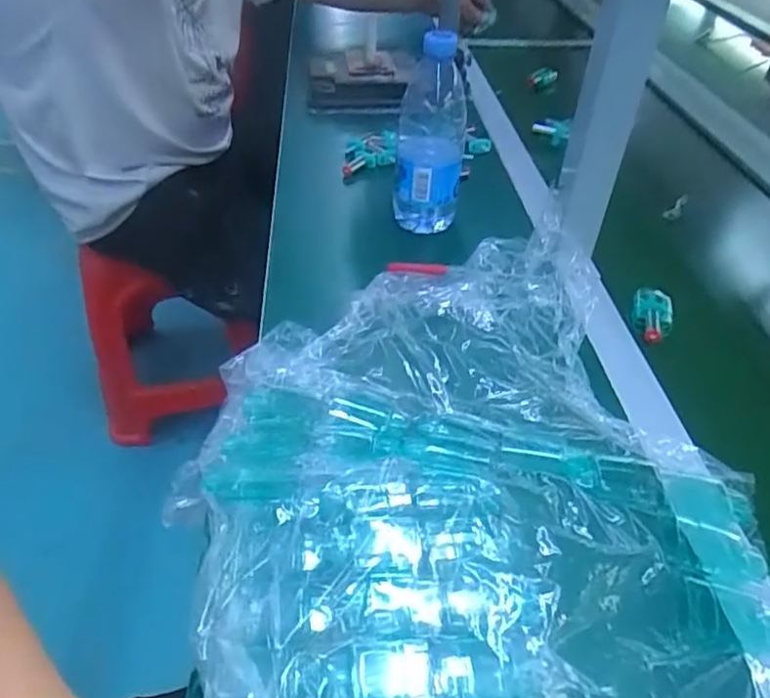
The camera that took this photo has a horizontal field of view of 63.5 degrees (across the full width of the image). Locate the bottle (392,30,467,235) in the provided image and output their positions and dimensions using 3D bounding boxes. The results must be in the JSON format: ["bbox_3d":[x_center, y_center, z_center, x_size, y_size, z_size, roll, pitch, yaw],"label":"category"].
[{"bbox_3d":[0.047,-0.214,0.643,0.070,0.196,0.056,3,42,1],"label":"bottle"}]

